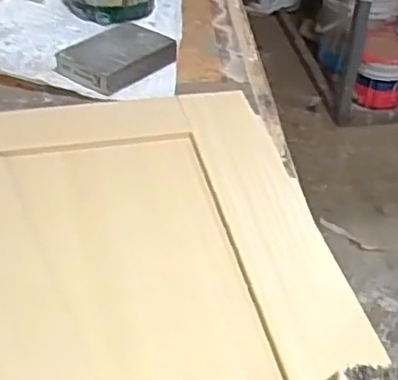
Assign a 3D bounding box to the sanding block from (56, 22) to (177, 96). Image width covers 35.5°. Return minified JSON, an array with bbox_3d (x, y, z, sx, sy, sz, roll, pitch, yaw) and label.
[{"bbox_3d":[-0.081,-0.131,0.606,0.076,0.024,0.096,28,45,26],"label":"sanding block"}]

